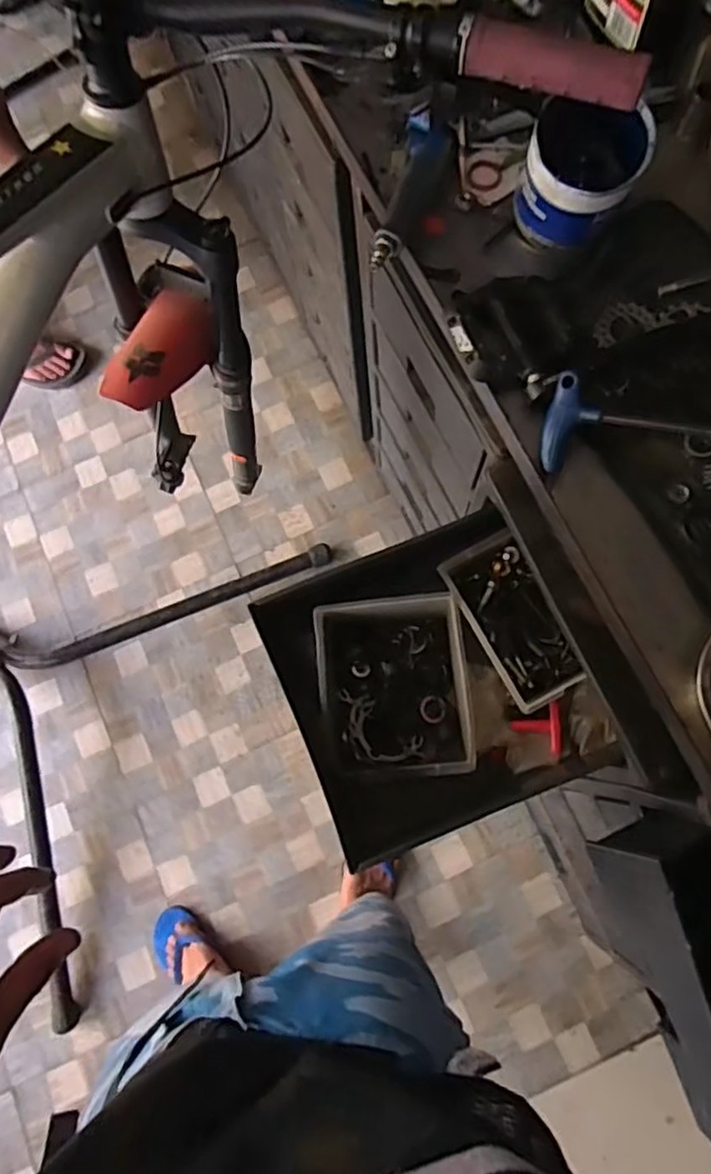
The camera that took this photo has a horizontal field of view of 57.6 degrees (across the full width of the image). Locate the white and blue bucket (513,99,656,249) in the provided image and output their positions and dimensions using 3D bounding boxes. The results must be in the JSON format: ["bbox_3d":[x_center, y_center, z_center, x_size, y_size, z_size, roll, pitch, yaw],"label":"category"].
[{"bbox_3d":[0.207,-0.381,0.597,0.101,0.095,0.117,24,80,8],"label":"white and blue bucket"}]

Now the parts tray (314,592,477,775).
[{"bbox_3d":[0.043,0.122,0.769,0.166,0.083,0.203,-6,77,2],"label":"parts tray"}]

